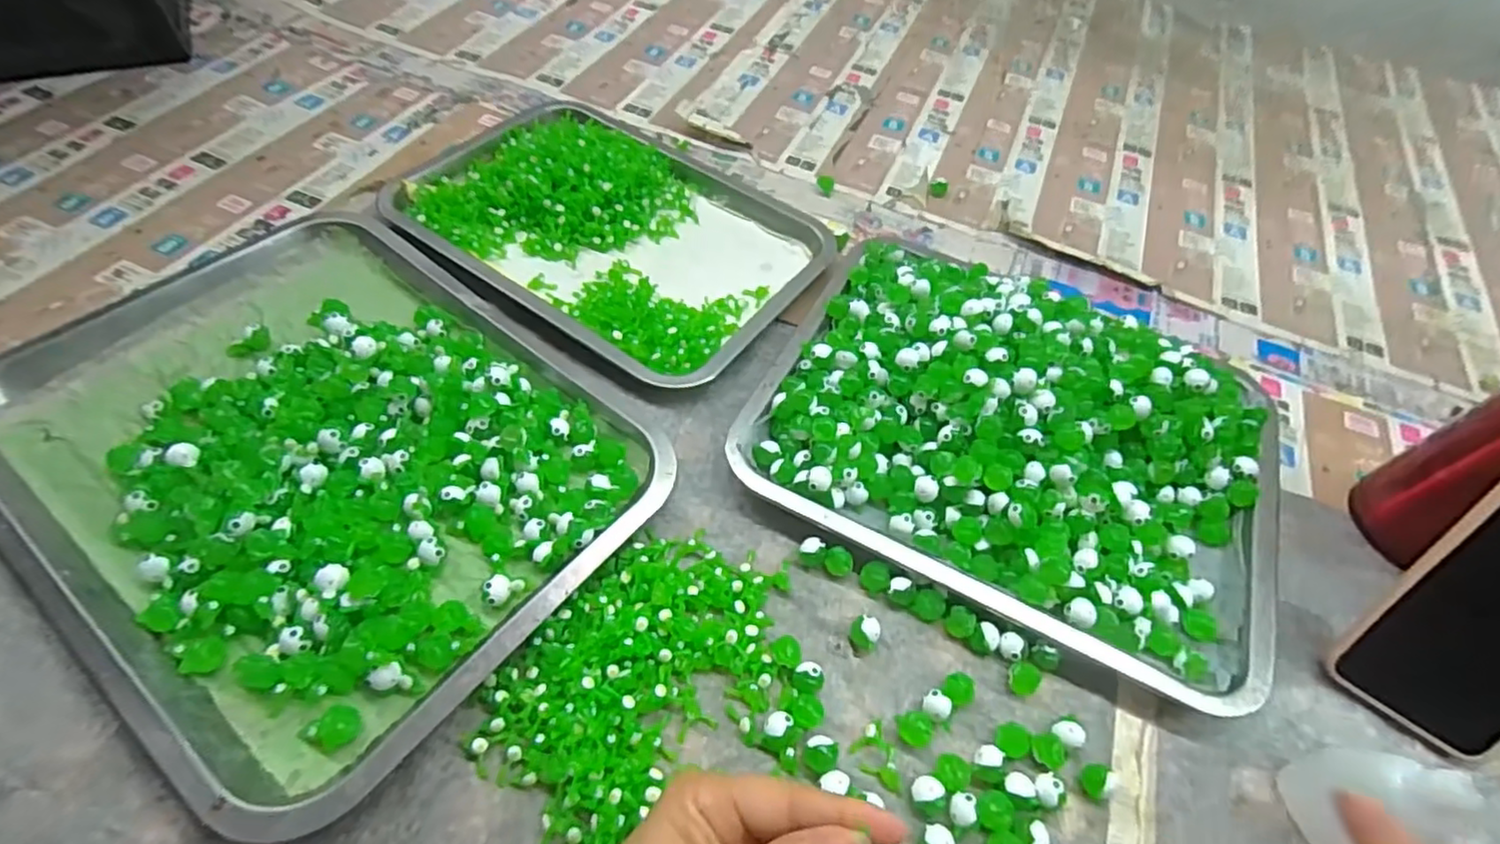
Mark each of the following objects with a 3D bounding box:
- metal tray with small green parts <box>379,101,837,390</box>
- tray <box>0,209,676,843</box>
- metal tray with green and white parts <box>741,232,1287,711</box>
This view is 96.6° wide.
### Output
[{"bbox_3d":[-0.110,-0.163,0.518,0.320,0.040,0.217,33,59,17],"label":"metal tray with small green parts"},{"bbox_3d":[-0.254,0.007,0.387,0.365,0.026,0.265,34,59,17],"label":"tray"},{"bbox_3d":[0.168,0.003,0.417,0.306,0.057,0.238,25,57,12],"label":"metal tray with green and white parts"}]

